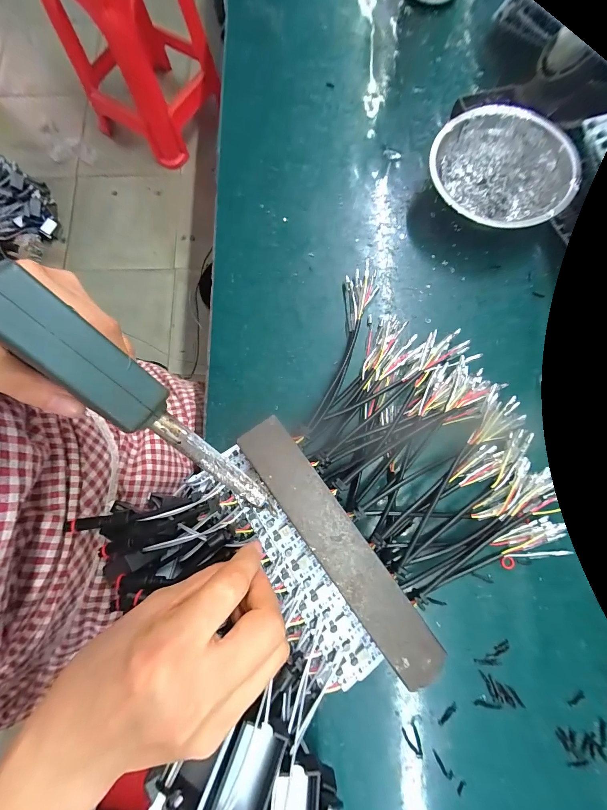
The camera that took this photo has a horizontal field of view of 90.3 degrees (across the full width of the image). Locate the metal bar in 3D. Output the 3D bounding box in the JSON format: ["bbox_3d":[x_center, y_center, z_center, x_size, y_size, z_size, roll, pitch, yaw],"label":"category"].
[{"bbox_3d":[0.023,0.096,0.208,0.033,0.009,0.196,-36,82,-5],"label":"metal bar"}]

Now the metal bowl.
[{"bbox_3d":[0.179,-0.211,0.286,0.122,0.042,0.122,0,80,1],"label":"metal bowl"}]

